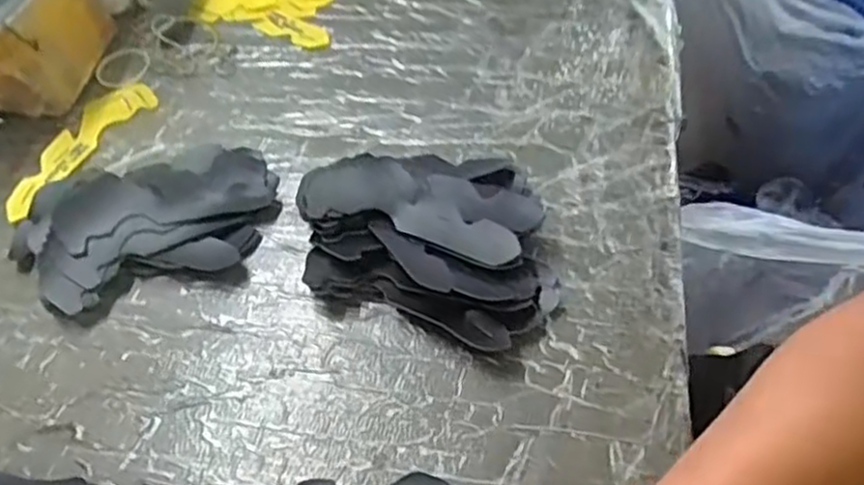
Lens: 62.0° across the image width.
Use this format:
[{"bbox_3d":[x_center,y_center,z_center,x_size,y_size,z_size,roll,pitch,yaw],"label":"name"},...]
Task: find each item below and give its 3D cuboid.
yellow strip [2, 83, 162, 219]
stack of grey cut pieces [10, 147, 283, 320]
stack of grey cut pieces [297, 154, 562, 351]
[{"bbox_3d":[-0.280,-0.077,0.566,0.045,0.007,0.148,24,61,20],"label":"yellow strip"},{"bbox_3d":[-0.202,-0.018,0.498,0.179,0.034,0.110,-13,56,-4],"label":"stack of grey cut pieces"},{"bbox_3d":[-0.001,-0.011,0.475,0.176,0.029,0.136,17,59,16],"label":"stack of grey cut pieces"}]

